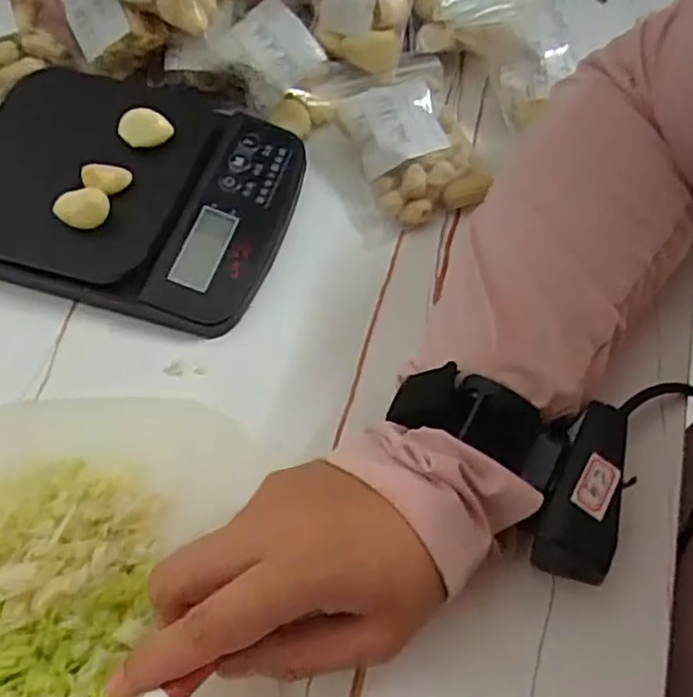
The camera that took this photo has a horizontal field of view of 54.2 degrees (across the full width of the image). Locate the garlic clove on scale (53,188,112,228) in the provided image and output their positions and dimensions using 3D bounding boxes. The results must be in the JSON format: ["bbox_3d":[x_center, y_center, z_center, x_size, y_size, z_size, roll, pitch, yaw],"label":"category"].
[{"bbox_3d":[-0.132,-0.069,0.342,0.027,0.018,0.015,-20,64,-8],"label":"garlic clove on scale"}]

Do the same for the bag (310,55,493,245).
[{"bbox_3d":[0.030,-0.118,0.383,0.086,0.029,0.096,-20,64,-8],"label":"bag"}]

